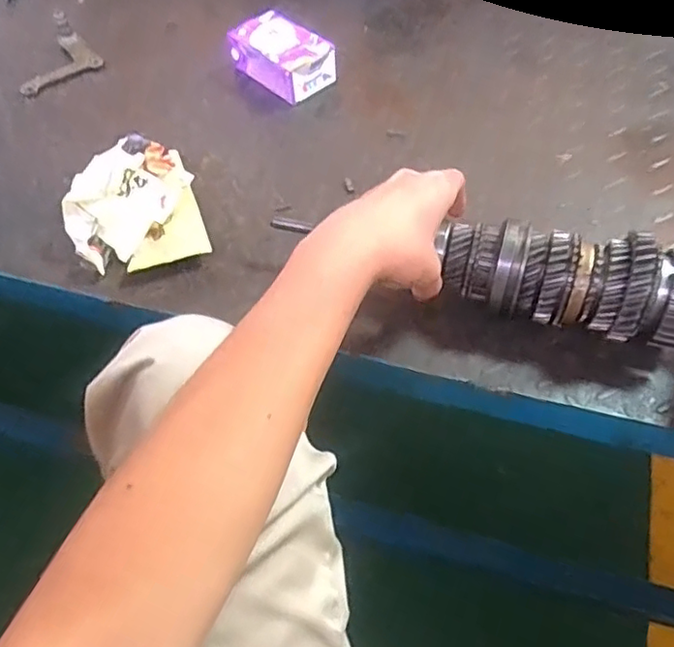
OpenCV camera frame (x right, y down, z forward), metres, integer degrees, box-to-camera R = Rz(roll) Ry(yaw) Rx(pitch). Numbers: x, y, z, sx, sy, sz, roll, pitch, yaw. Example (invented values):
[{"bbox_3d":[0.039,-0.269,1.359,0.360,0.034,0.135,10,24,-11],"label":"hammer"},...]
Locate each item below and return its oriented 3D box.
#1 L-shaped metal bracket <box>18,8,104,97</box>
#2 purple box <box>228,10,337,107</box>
[{"bbox_3d":[-0.328,-0.310,0.678,0.092,0.029,0.090,-28,59,-15],"label":"L-shaped metal bracket"},{"bbox_3d":[-0.061,-0.287,0.643,0.073,0.047,0.109,-39,62,-21],"label":"purple box"}]

